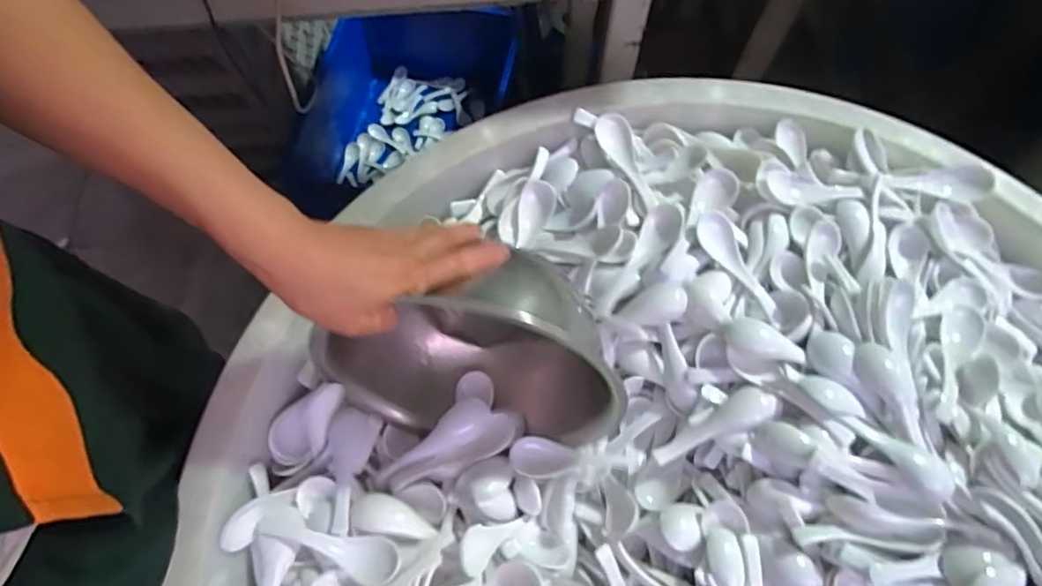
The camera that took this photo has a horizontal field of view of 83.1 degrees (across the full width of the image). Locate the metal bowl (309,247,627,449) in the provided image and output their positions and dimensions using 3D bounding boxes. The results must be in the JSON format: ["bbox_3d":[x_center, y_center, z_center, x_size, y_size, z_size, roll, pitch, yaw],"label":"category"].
[{"bbox_3d":[-0.045,0.043,0.490,0.247,0.242,0.114,6,69,4],"label":"metal bowl"}]

